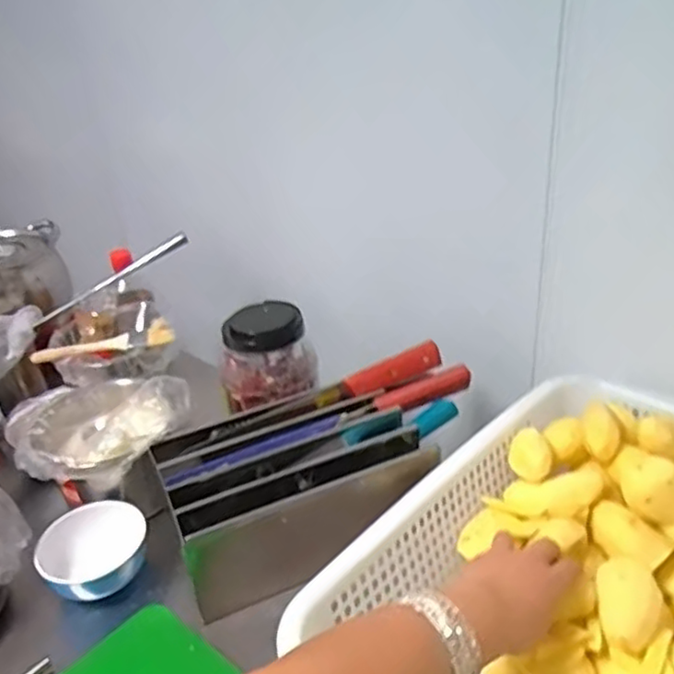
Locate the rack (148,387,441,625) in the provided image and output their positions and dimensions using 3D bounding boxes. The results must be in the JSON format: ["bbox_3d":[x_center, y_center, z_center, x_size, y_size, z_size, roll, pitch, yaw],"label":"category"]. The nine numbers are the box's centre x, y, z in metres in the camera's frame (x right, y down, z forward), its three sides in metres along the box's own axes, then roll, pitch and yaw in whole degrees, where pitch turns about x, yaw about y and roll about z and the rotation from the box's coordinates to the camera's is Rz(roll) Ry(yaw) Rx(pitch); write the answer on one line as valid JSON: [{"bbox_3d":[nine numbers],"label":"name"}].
[{"bbox_3d":[-0.043,0.159,0.740,0.273,0.107,0.172,-15,32,-17],"label":"rack"}]

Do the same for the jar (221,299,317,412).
[{"bbox_3d":[-0.086,0.019,0.806,0.114,0.097,0.085,-24,35,-29],"label":"jar"}]

